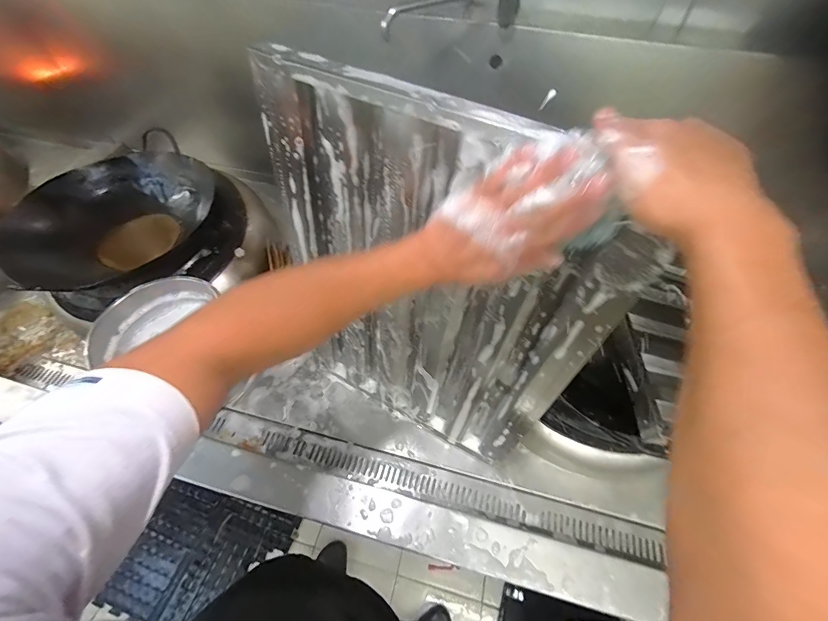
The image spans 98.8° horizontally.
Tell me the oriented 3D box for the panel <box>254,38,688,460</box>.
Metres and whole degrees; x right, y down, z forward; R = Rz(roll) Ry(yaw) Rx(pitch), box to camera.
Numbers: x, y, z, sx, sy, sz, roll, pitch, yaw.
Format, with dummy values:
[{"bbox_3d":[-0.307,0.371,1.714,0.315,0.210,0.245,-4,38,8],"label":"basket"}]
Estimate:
[{"bbox_3d":[0.008,0.002,0.538,0.445,0.586,0.035,26,51,15],"label":"panel"}]

